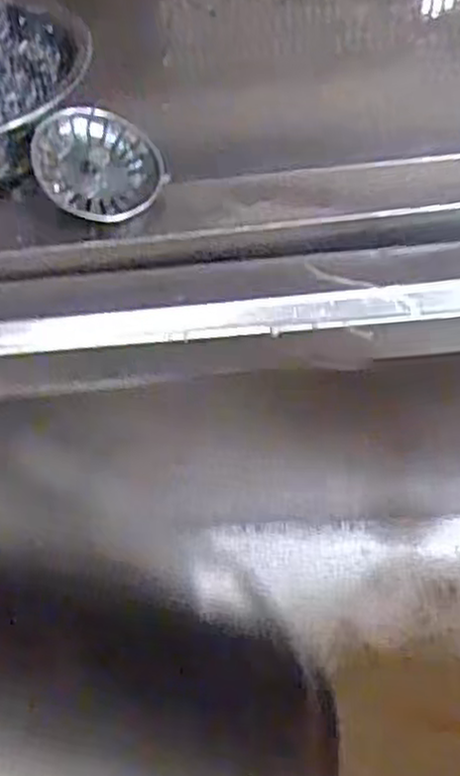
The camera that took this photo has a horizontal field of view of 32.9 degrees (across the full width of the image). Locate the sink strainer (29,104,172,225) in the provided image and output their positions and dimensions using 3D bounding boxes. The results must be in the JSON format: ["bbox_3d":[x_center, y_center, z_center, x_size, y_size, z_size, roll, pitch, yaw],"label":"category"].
[{"bbox_3d":[-0.077,-0.130,0.456,0.074,0.022,0.074,39,65,-8],"label":"sink strainer"}]

